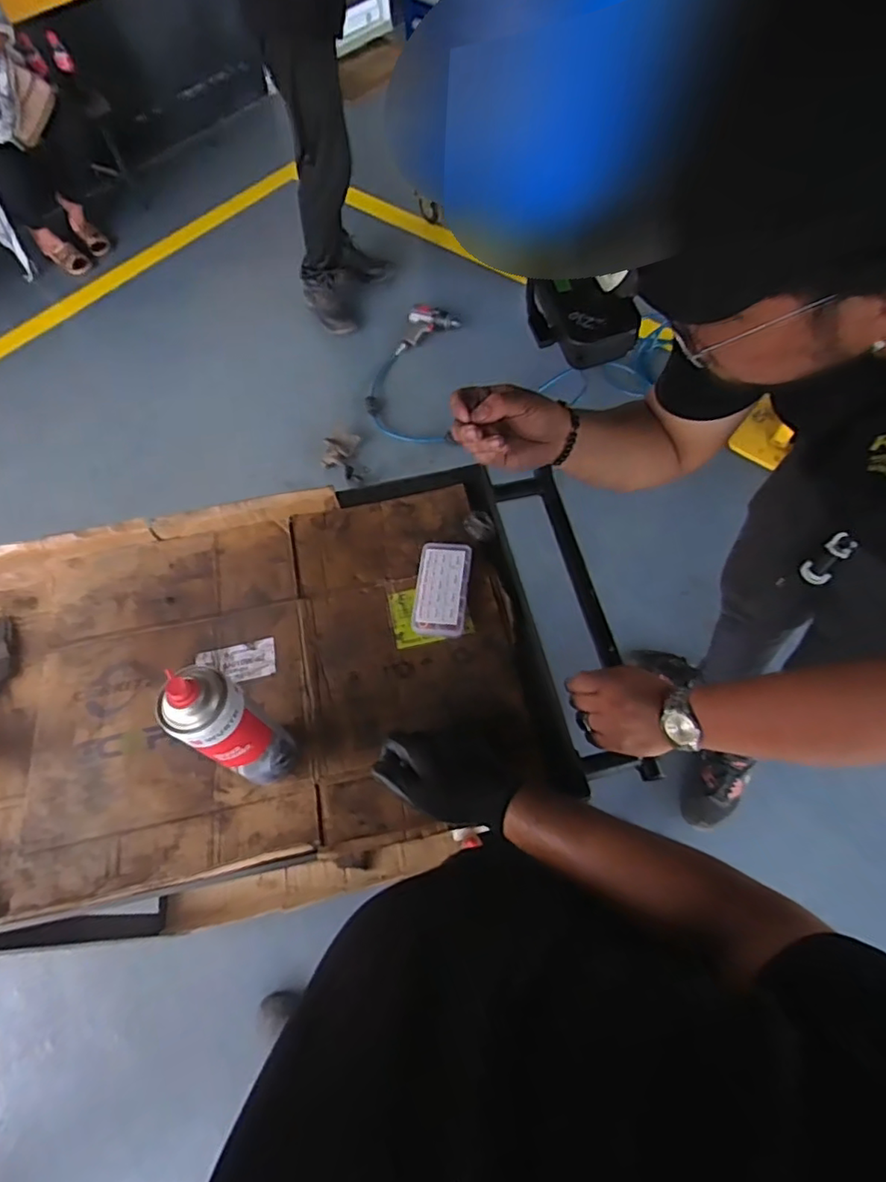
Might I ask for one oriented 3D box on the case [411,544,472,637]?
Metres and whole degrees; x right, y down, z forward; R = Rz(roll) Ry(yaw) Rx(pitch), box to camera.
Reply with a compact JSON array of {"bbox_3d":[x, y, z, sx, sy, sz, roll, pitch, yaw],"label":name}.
[{"bbox_3d":[0.000,-0.003,0.745,0.064,0.017,0.126,5,63,5],"label":"case"}]

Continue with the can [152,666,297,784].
[{"bbox_3d":[-0.202,0.137,0.567,0.064,0.218,0.065,27,67,16],"label":"can"}]

